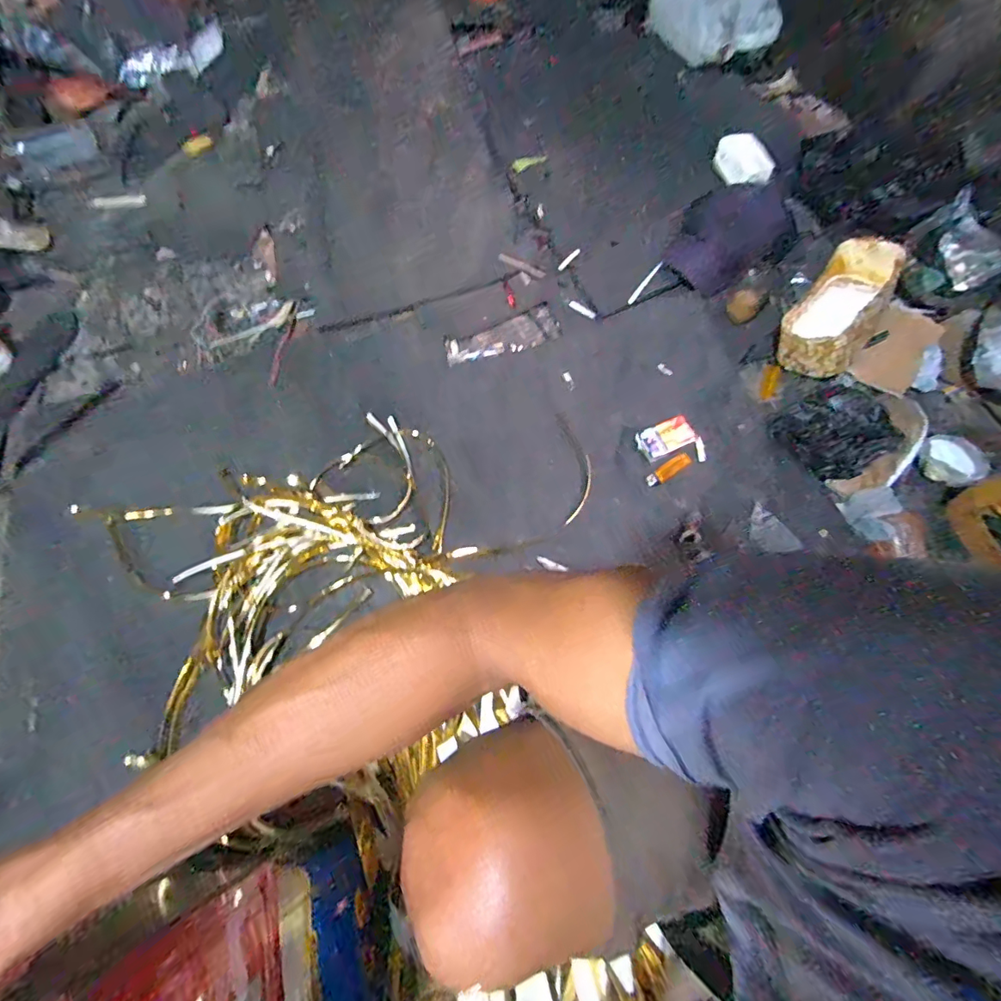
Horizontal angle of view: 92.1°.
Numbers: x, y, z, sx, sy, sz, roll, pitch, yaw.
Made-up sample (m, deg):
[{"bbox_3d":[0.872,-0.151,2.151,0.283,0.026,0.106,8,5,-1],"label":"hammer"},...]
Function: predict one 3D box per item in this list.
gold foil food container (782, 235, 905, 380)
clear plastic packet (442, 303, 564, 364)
[{"bbox_3d":[0.554,-0.309,0.798,0.125,0.104,0.212,33,92,12],"label":"gold foil food container"},{"bbox_3d":[0.001,-0.316,0.919,0.215,0.034,0.071,-14,65,-4],"label":"clear plastic packet"}]

